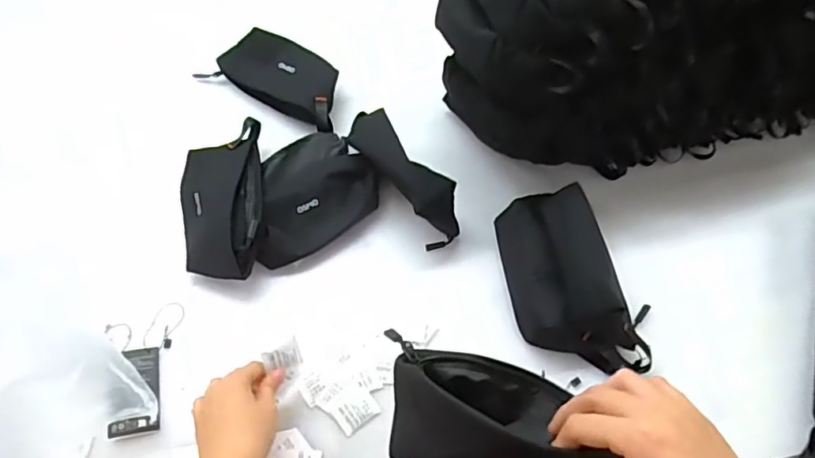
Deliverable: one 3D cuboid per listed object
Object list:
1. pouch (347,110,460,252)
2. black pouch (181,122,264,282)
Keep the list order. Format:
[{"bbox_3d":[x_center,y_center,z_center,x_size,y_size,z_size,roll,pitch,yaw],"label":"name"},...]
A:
[{"bbox_3d":[-0.011,-0.072,0.674,0.054,0.080,0.198,-36,68,-15],"label":"pouch"},{"bbox_3d":[-0.222,-0.033,0.674,0.101,0.058,0.207,-10,63,-3],"label":"black pouch"}]

